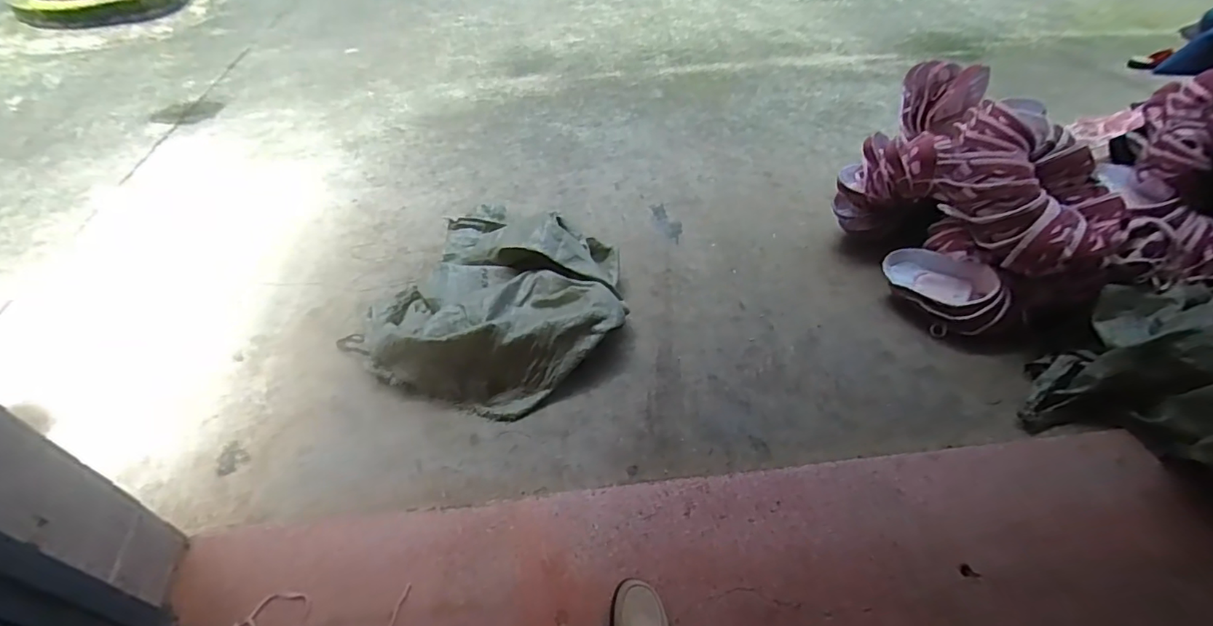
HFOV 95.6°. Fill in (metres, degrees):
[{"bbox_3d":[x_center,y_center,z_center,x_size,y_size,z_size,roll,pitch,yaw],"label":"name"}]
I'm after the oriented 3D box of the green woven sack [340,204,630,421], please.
[{"bbox_3d":[-0.255,-0.061,1.316,0.616,0.172,0.622,17,48,17],"label":"green woven sack"}]

